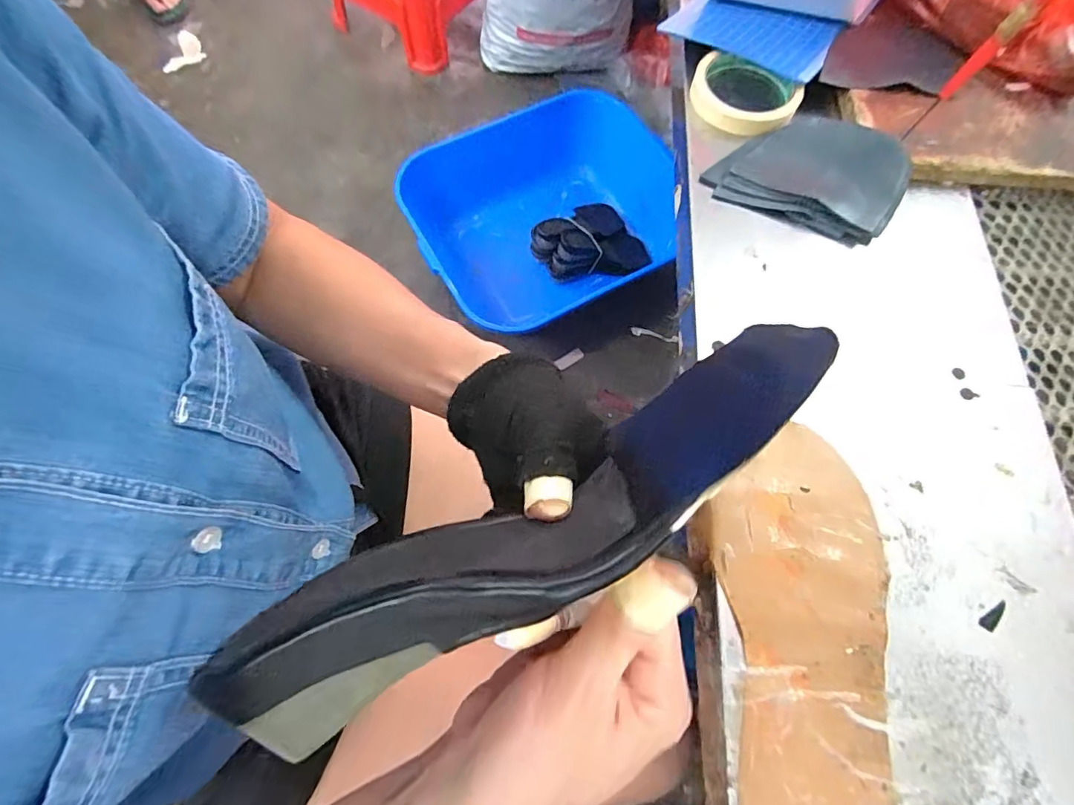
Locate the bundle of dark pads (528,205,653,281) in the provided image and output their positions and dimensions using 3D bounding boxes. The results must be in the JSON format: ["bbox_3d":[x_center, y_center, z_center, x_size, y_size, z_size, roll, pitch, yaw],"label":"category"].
[{"bbox_3d":[0.142,-0.374,1.156,0.229,0.126,0.224,-43,77,-15],"label":"bundle of dark pads"}]

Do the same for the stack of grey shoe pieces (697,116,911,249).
[{"bbox_3d":[0.222,-0.189,0.394,0.138,0.035,0.094,27,72,7],"label":"stack of grey shoe pieces"}]

